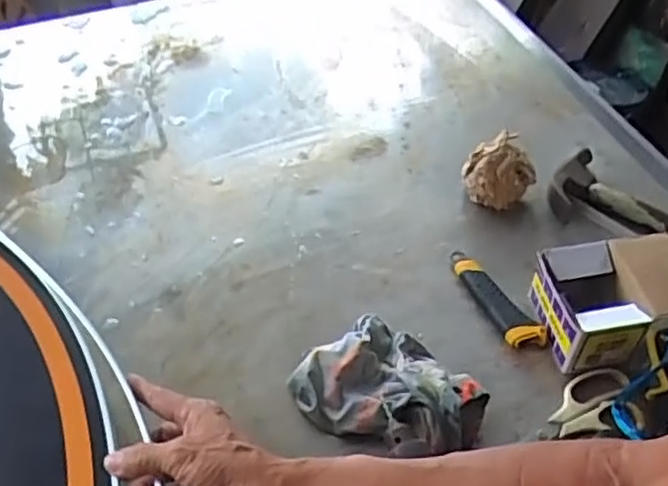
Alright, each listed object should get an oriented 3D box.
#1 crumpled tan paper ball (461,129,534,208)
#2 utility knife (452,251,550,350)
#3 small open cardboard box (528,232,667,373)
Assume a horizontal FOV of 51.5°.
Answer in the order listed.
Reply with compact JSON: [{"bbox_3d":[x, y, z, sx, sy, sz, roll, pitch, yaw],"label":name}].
[{"bbox_3d":[0.216,-0.093,0.896,0.072,0.081,0.073,1,49,-1],"label":"crumpled tan paper ball"},{"bbox_3d":[0.184,0.065,0.802,0.037,0.022,0.147,-25,54,-21],"label":"utility knife"},{"bbox_3d":[0.318,0.061,0.759,0.170,0.085,0.118,-7,50,-8],"label":"small open cardboard box"}]

